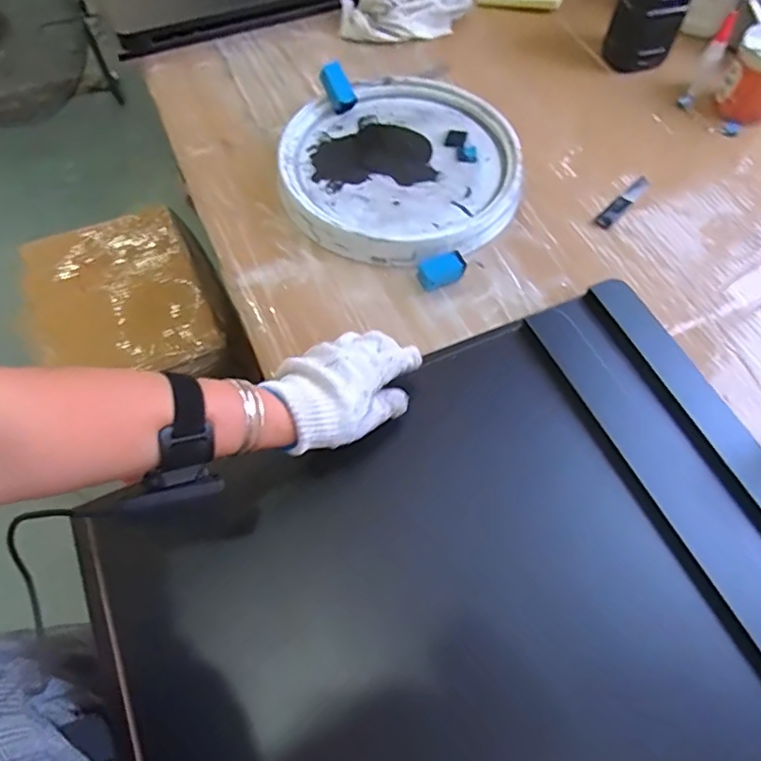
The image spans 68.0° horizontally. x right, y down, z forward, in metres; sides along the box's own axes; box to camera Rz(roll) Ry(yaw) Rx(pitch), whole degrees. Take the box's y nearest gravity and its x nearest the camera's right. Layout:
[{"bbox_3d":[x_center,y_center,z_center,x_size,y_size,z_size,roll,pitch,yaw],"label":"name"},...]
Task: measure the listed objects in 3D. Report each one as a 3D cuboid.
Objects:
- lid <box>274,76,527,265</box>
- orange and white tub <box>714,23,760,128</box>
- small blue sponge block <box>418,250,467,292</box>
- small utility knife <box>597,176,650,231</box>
[{"bbox_3d":[0.024,-0.266,0.700,0.281,0.033,0.292,1,61,-1],"label":"lid"},{"bbox_3d":[0.500,-0.402,0.744,0.087,0.089,0.076,33,65,16],"label":"orange and white tub"},{"bbox_3d":[0.066,-0.120,0.623,0.053,0.029,0.026,-24,64,-14],"label":"small blue sponge block"},{"bbox_3d":[0.298,-0.218,0.694,0.020,0.006,0.105,39,67,19],"label":"small utility knife"}]

